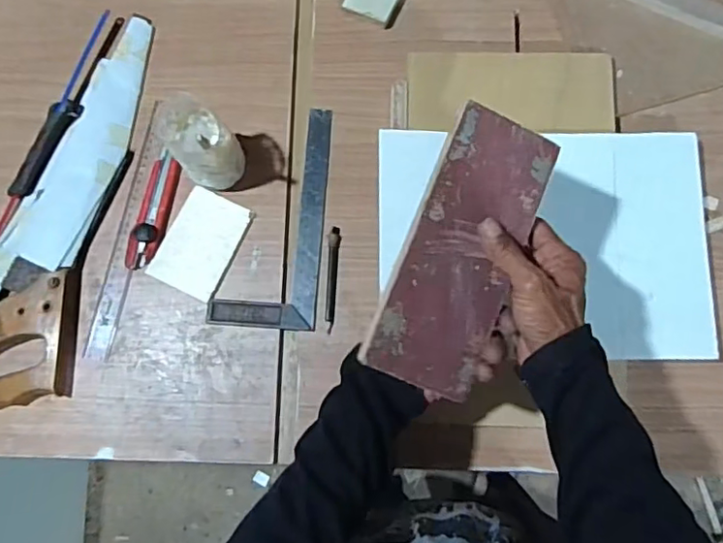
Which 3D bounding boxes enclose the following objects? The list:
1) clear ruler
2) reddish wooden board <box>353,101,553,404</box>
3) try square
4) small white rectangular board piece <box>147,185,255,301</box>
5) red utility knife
[{"bbox_3d":[-0.254,-0.047,0.644,0.026,0.006,0.290,10,79,3],"label":"clear ruler"},{"bbox_3d":[0.078,-0.017,0.448,0.085,0.015,0.208,23,84,-10],"label":"reddish wooden board"},{"bbox_3d":[-0.096,-0.062,0.636,0.112,0.008,0.247,4,79,1],"label":"try square"},{"bbox_3d":[-0.175,-0.031,0.634,0.075,0.007,0.109,25,80,5],"label":"small white rectangular board piece"},{"bbox_3d":[-0.229,-0.068,0.641,0.032,0.013,0.133,13,79,3],"label":"red utility knife"}]

